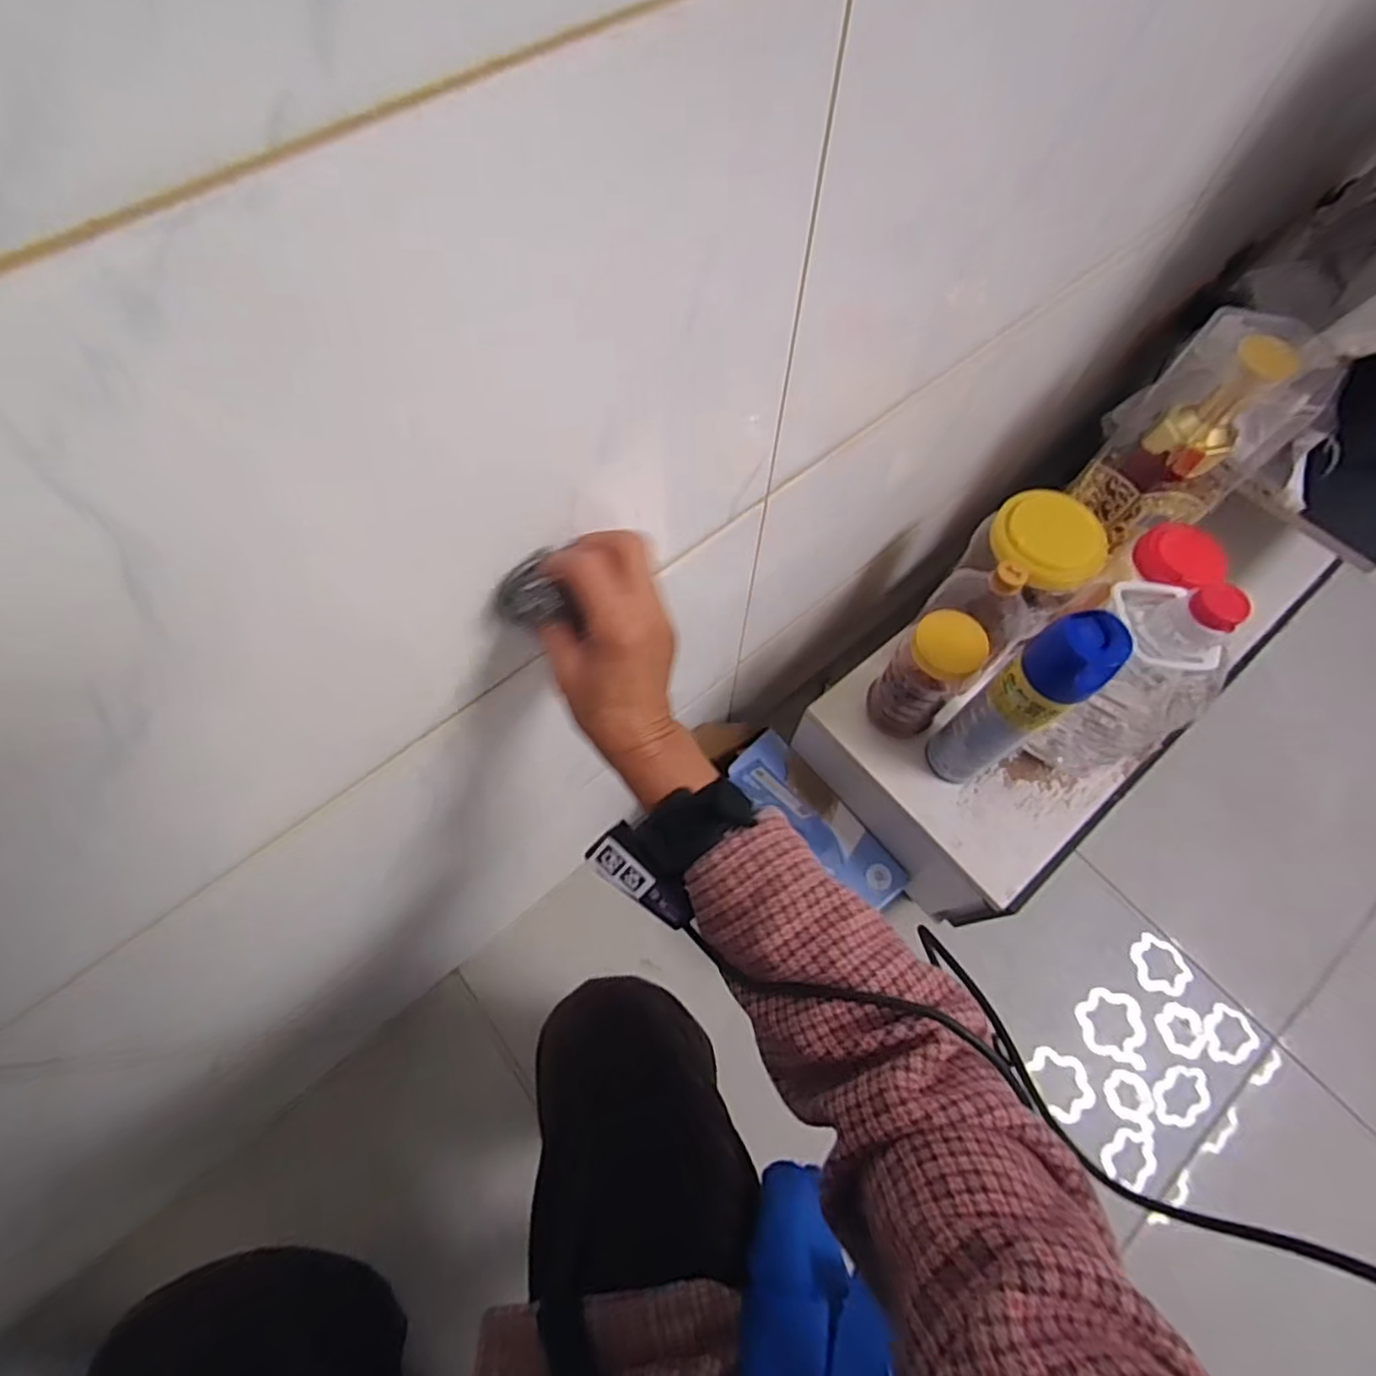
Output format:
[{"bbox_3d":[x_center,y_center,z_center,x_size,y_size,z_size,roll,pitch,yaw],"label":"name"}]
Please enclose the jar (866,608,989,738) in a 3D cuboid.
[{"bbox_3d":[0.251,-0.010,0.717,0.074,0.178,0.069,1,66,-2],"label":"jar"}]

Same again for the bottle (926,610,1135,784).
[{"bbox_3d":[0.310,0.023,0.644,0.061,0.286,0.062,-33,71,-15],"label":"bottle"}]

